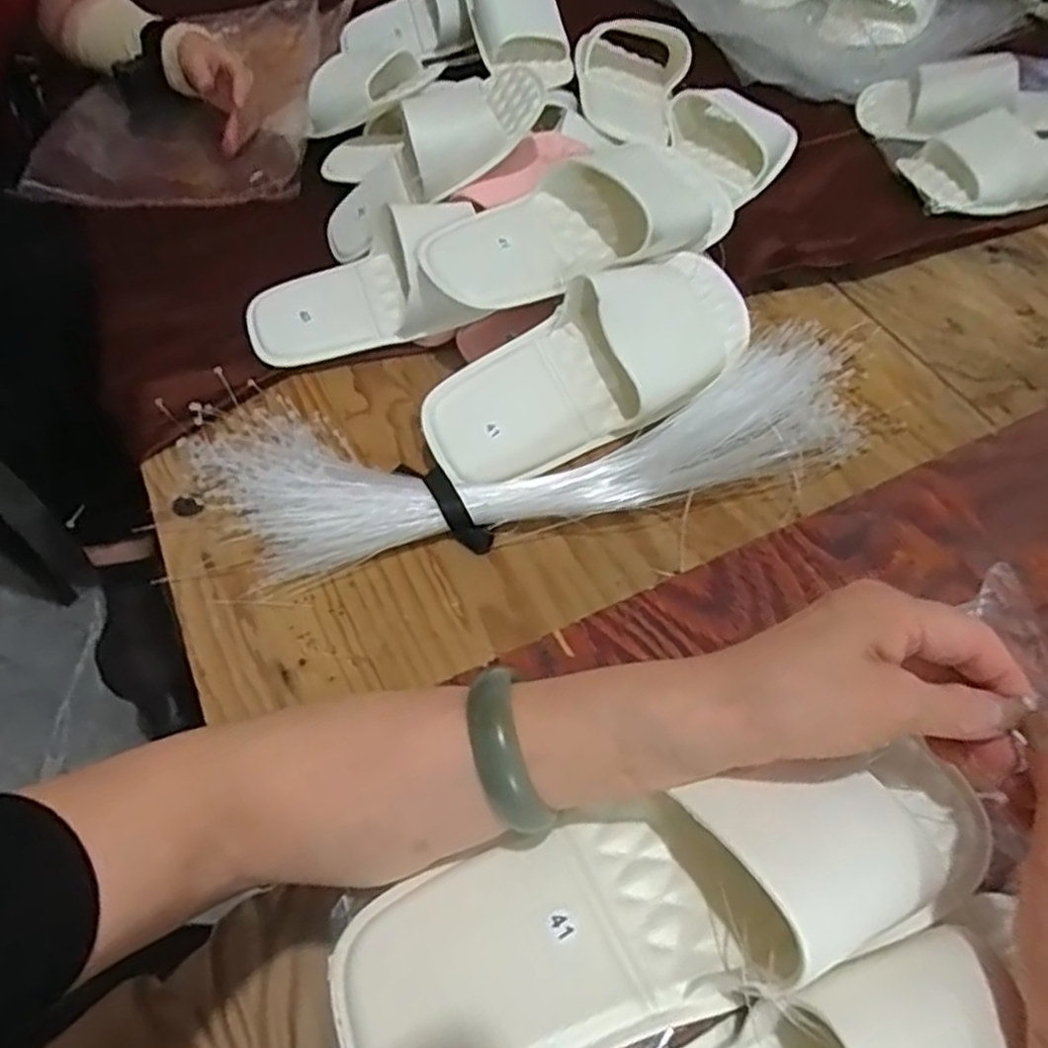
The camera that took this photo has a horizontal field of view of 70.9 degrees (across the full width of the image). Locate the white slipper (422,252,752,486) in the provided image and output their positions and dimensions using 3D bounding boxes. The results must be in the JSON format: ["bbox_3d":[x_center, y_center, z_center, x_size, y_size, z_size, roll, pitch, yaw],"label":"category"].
[{"bbox_3d":[0.055,-0.115,0.524,0.273,0.048,0.106,-32,90,-15],"label":"white slipper"}]

